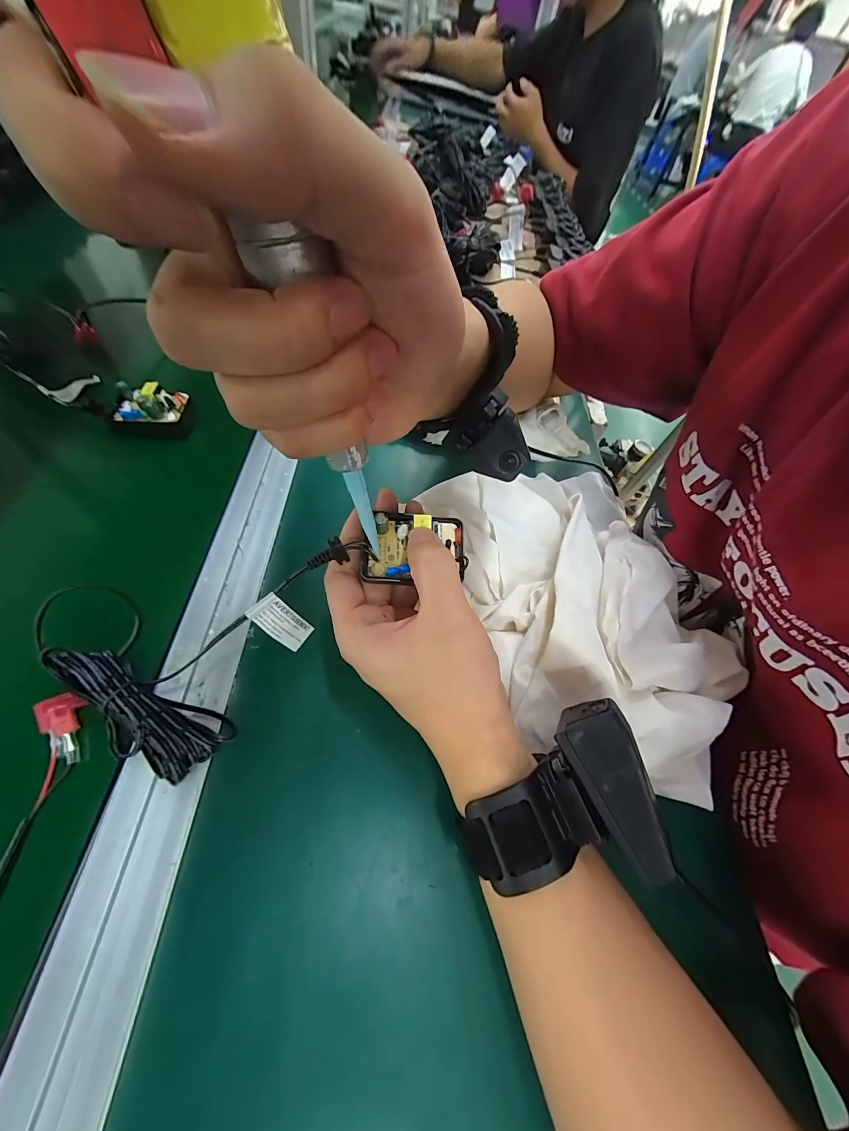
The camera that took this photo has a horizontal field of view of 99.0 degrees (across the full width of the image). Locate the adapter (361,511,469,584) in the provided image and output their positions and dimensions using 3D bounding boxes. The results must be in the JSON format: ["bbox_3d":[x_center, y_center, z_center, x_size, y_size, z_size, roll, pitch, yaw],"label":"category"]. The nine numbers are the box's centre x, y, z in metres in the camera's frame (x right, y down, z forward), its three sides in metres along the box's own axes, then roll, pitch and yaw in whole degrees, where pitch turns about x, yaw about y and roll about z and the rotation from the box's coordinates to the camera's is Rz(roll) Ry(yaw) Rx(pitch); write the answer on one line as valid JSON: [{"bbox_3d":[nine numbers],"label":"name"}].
[{"bbox_3d":[-0.006,-0.011,0.209,0.059,0.021,0.038,1,75,-4],"label":"adapter"}]

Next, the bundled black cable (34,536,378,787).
[{"bbox_3d":[-0.127,0.026,0.206,0.127,0.054,0.132,35,57,15],"label":"bundled black cable"}]

